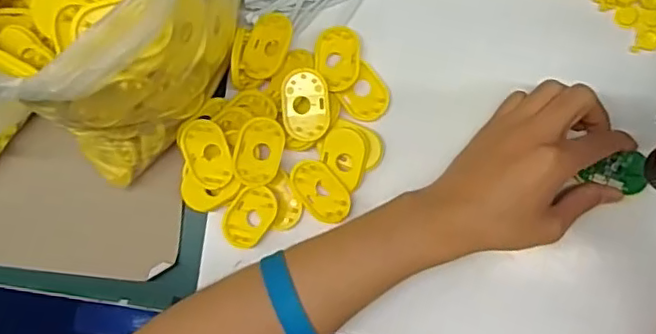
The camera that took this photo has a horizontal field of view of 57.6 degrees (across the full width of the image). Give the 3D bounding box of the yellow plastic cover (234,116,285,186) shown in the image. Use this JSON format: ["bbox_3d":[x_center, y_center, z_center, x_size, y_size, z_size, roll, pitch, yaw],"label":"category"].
[{"bbox_3d":[-0.054,-0.012,0.470,0.035,0.004,0.056,11,110,-13],"label":"yellow plastic cover"}]

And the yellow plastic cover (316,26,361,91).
[{"bbox_3d":[0.008,-0.087,0.481,0.035,0.013,0.055,1,76,1],"label":"yellow plastic cover"}]

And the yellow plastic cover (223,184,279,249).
[{"bbox_3d":[-0.063,0.040,0.482,0.035,0.009,0.055,40,104,15],"label":"yellow plastic cover"}]

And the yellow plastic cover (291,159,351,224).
[{"bbox_3d":[-0.006,0.019,0.473,0.036,0.008,0.055,-35,89,17],"label":"yellow plastic cover"}]

